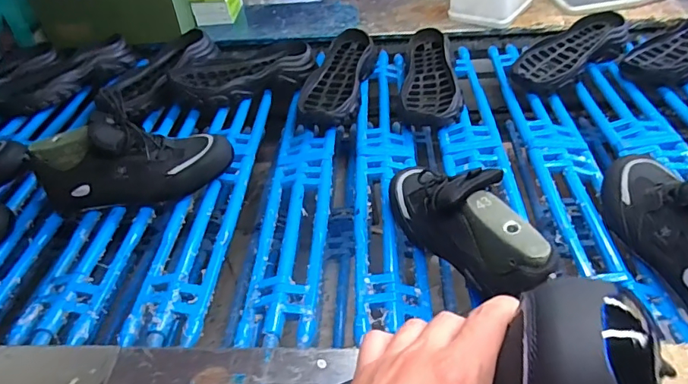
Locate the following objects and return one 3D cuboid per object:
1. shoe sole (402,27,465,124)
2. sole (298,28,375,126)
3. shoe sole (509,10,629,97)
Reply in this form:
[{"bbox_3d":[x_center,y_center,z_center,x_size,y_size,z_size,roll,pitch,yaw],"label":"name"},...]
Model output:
[{"bbox_3d":[0.173,-0.230,0.938,0.112,0.060,0.313,2,42,8],"label":"shoe sole"},{"bbox_3d":[-0.011,-0.235,0.959,0.118,0.052,0.307,7,43,14],"label":"sole"},{"bbox_3d":[0.451,-0.287,0.954,0.297,0.037,0.131,-32,48,-26],"label":"shoe sole"}]

